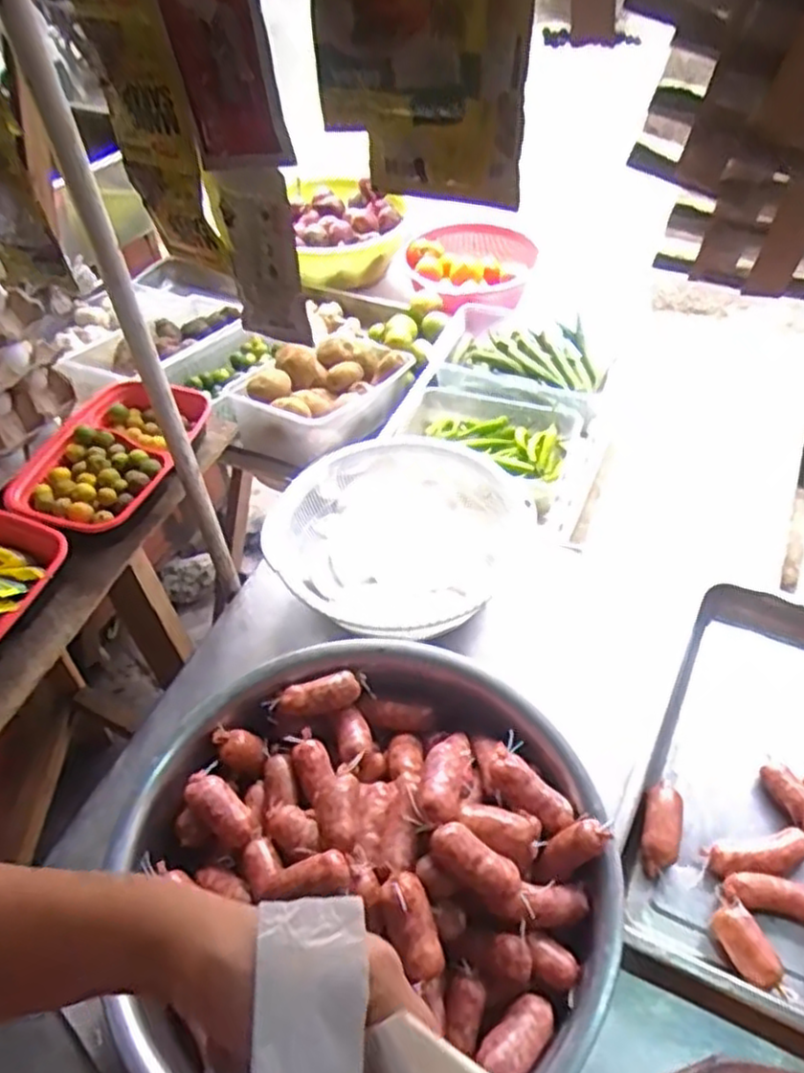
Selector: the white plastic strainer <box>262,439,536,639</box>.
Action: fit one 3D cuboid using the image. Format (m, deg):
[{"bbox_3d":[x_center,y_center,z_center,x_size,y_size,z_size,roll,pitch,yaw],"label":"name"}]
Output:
[{"bbox_3d":[-0.007,-0.007,0.829,0.254,0.066,0.270,-2,50,3],"label":"white plastic strainer"}]

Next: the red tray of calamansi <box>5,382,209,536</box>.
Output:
[{"bbox_3d":[-0.295,-0.087,0.775,0.146,0.039,0.219,21,55,20],"label":"red tray of calamansi"}]

